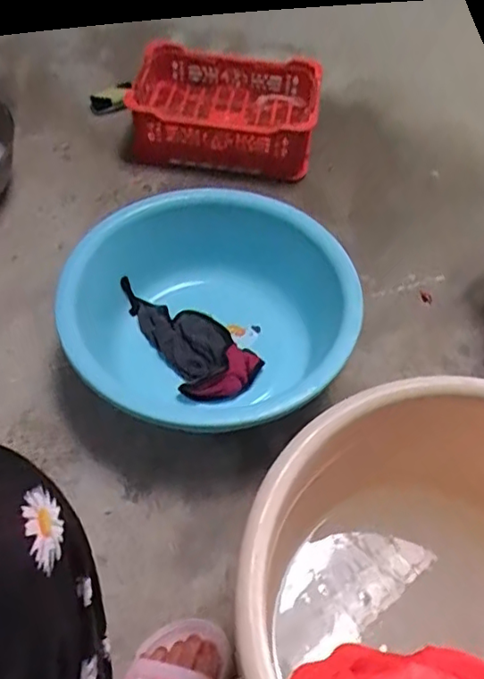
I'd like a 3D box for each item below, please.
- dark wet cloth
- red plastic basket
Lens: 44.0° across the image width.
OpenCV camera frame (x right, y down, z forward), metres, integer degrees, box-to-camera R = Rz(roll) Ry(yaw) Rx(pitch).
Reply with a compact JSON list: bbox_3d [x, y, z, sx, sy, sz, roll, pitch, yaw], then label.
[{"bbox_3d":[-0.069,-0.005,0.822,0.107,0.048,0.210,-30,61,-24],"label":"dark wet cloth"},{"bbox_3d":[-0.031,-0.421,1.098,0.318,0.103,0.273,4,53,-1],"label":"red plastic basket"}]

